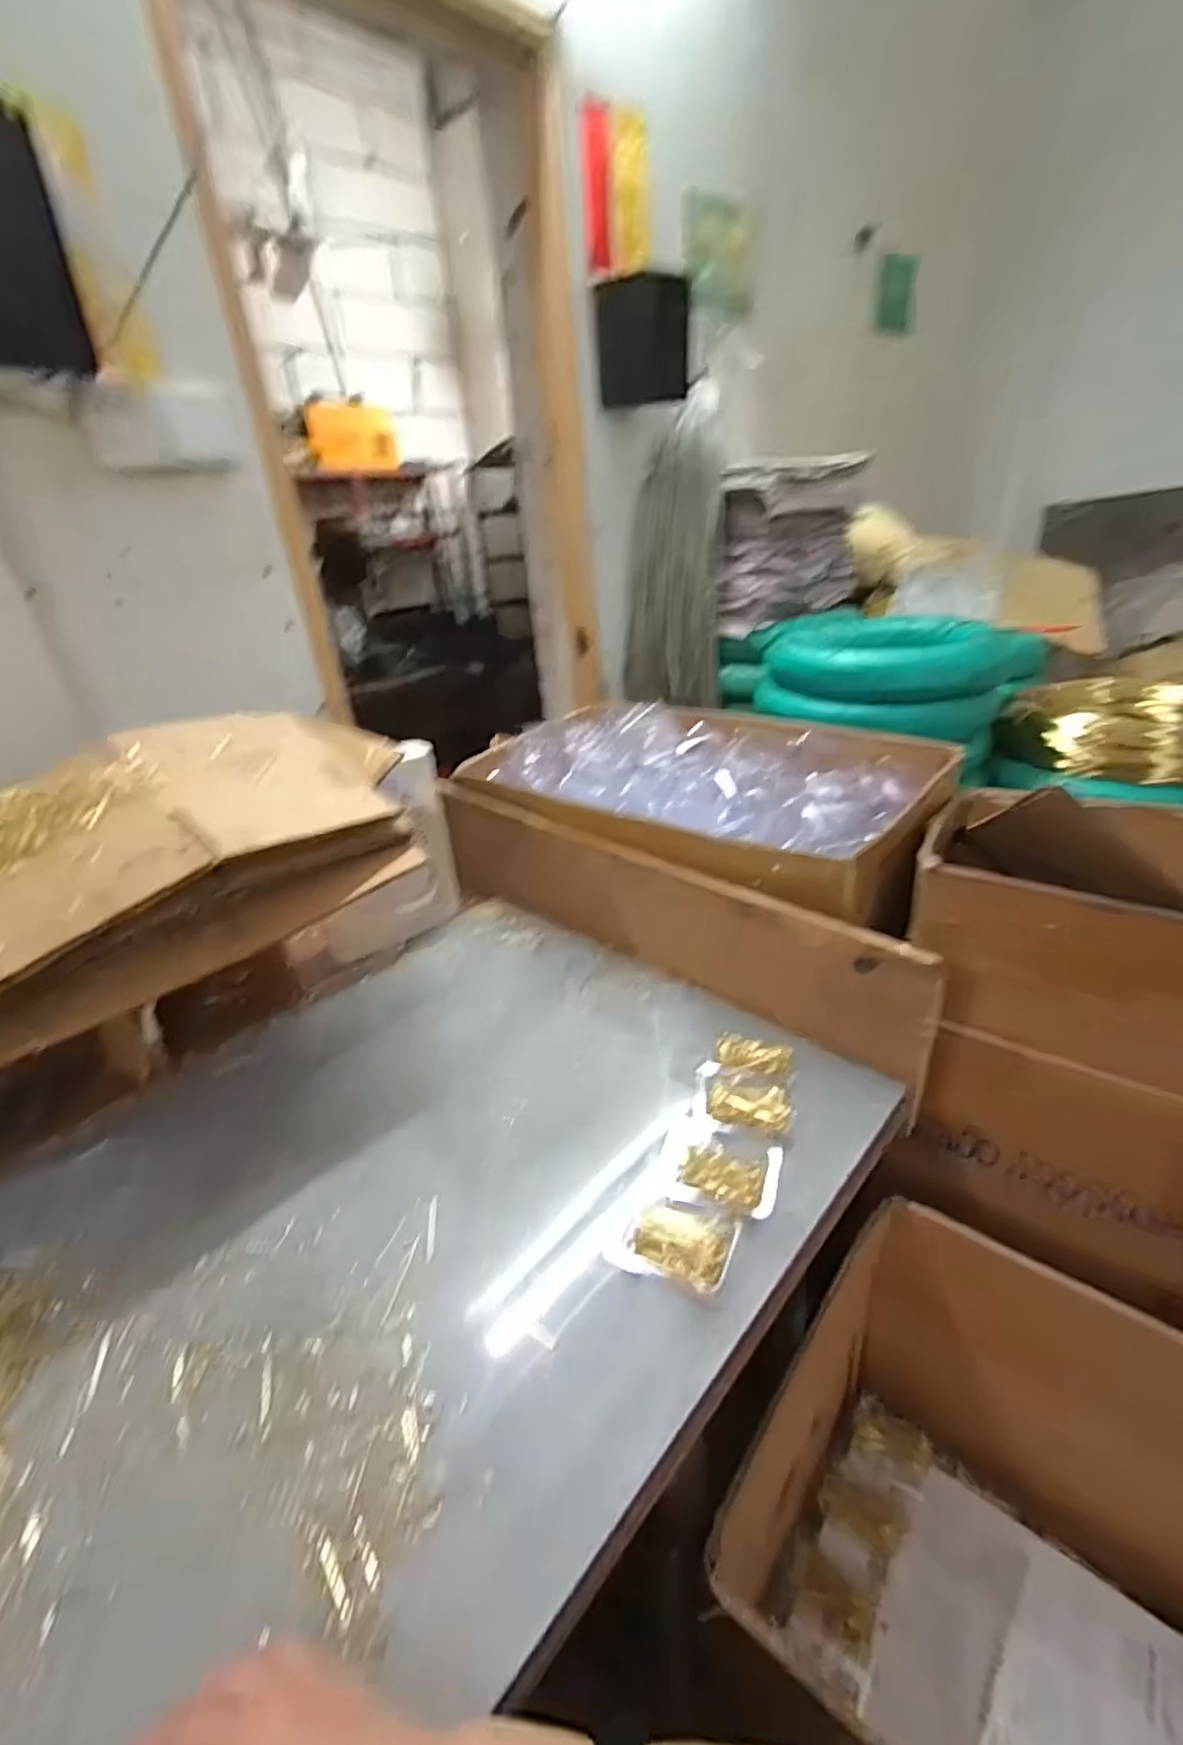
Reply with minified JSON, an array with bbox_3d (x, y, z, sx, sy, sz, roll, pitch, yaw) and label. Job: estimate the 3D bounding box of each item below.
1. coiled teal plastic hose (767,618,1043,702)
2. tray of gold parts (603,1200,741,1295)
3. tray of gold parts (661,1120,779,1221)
[{"bbox_3d":[0.628,-0.445,1.392,0.518,0.090,0.445,10,32,25],"label":"coiled teal plastic hose"},{"bbox_3d":[0.062,0.277,0.503,0.085,0.017,0.063,8,31,22],"label":"tray of gold parts"},{"bbox_3d":[0.105,0.243,0.556,0.094,0.026,0.077,8,31,22],"label":"tray of gold parts"}]

